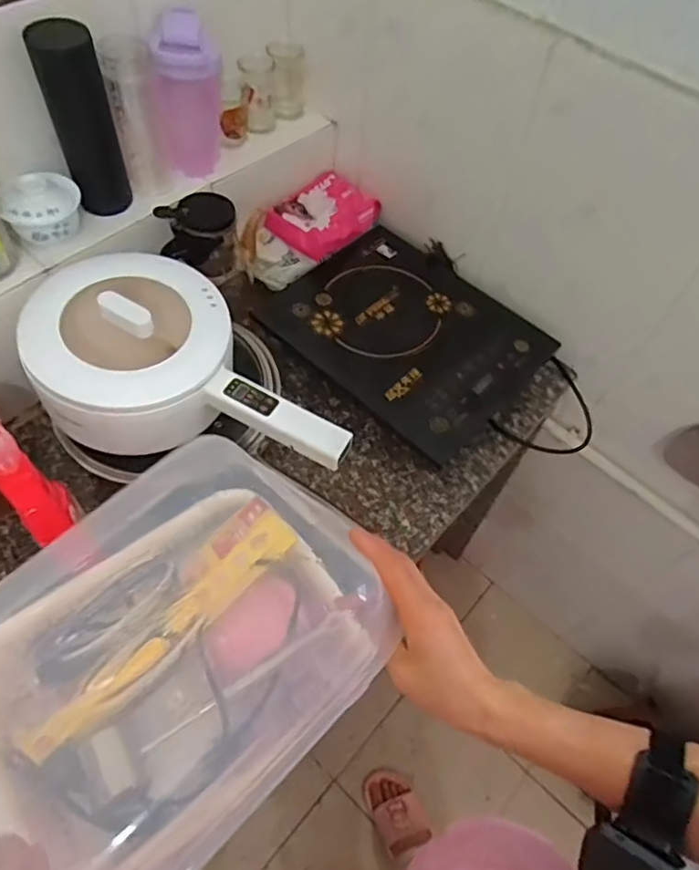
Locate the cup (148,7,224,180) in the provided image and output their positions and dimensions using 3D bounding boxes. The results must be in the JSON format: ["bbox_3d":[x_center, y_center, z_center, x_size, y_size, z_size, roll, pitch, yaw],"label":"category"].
[{"bbox_3d":[-0.206,-0.426,0.749,0.084,0.189,0.072,-13,60,-11],"label":"cup"}]

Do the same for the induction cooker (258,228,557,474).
[{"bbox_3d":[0.073,-0.153,0.866,0.365,0.069,0.282,41,64,19],"label":"induction cooker"}]

